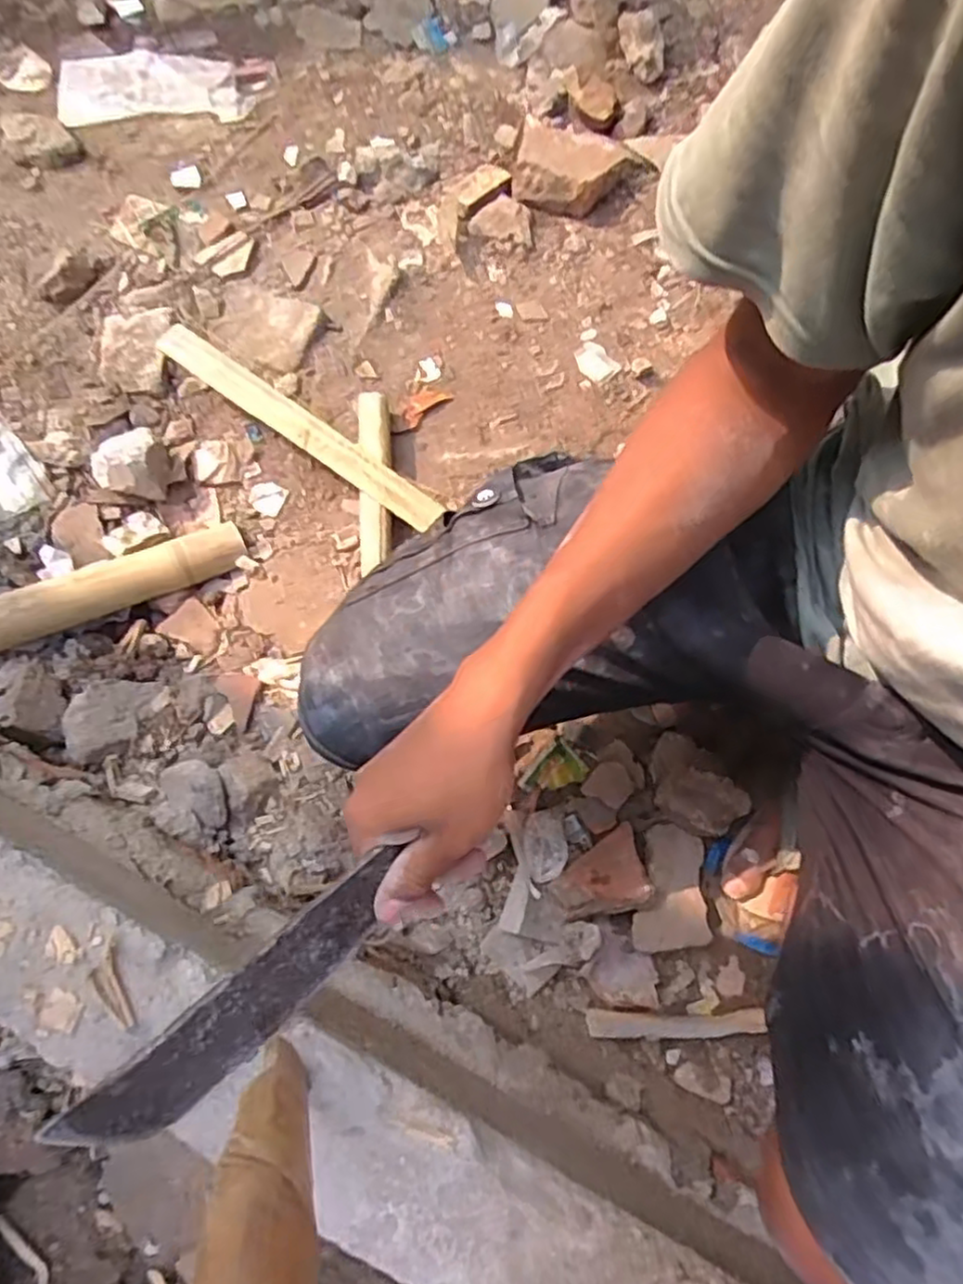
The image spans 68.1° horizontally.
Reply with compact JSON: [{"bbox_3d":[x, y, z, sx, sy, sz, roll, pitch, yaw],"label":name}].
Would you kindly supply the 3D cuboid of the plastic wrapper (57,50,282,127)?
[{"bbox_3d":[-0.452,-0.798,1.015,0.286,0.017,0.137,2,72,-5],"label":"plastic wrapper"}]

